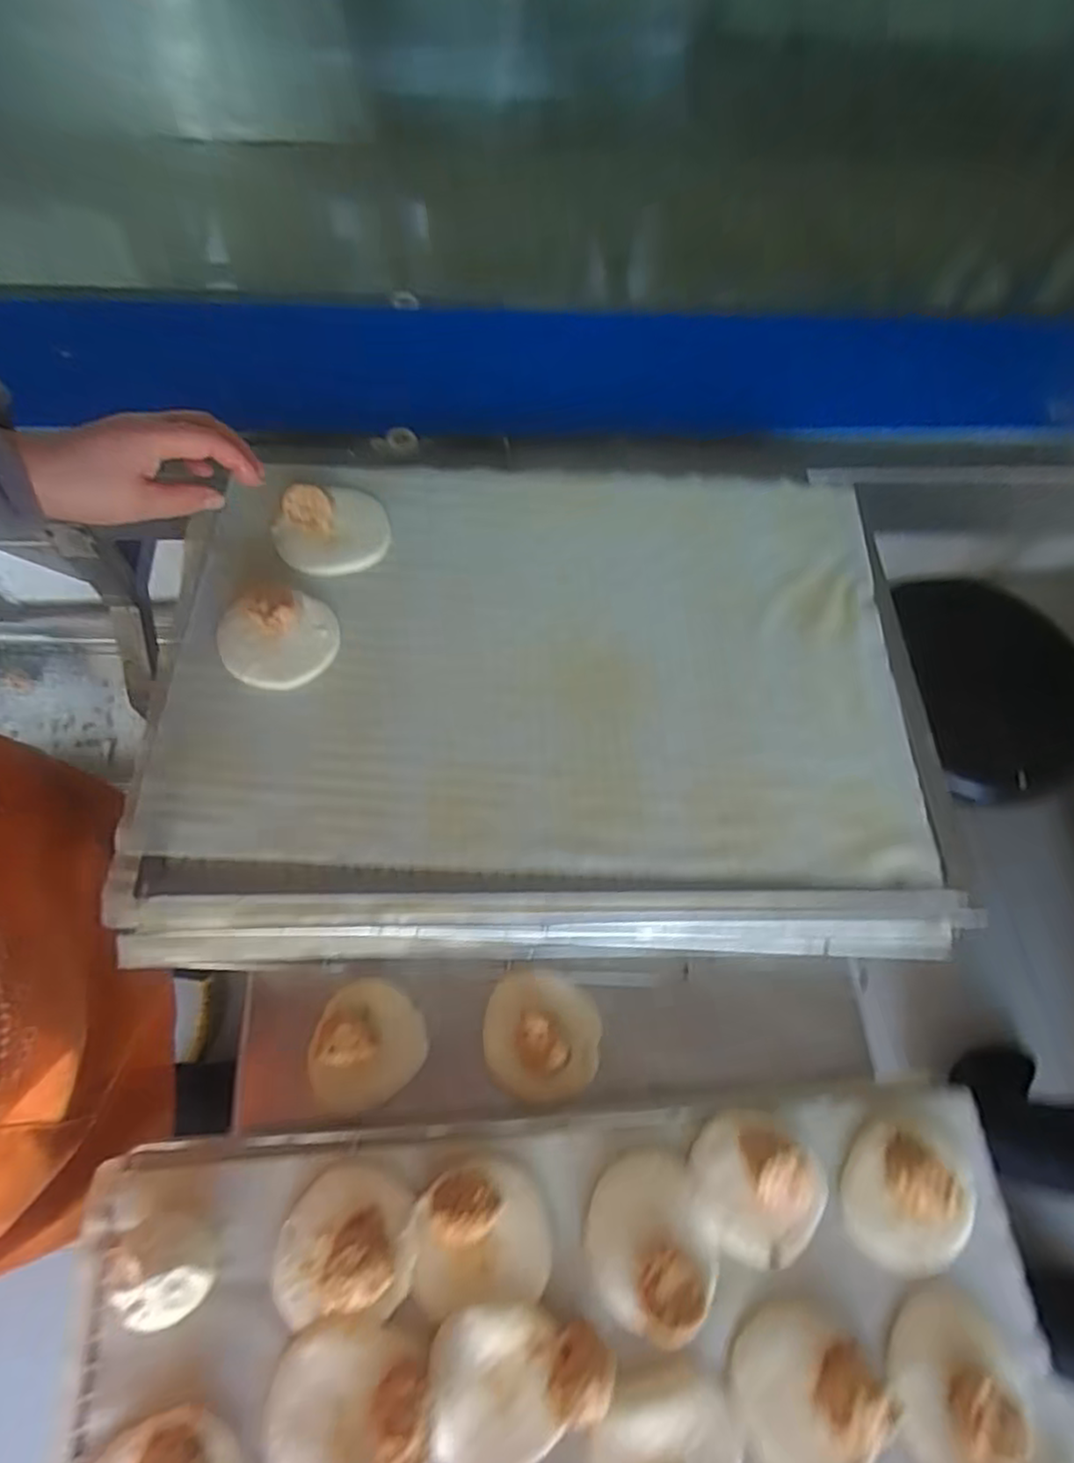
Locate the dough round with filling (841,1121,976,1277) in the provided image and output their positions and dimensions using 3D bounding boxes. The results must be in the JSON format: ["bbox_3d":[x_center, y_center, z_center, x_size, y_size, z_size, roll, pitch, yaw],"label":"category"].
[{"bbox_3d":[0.254,0.313,0.456,0.083,0.032,0.092,28,67,9],"label":"dough round with filling"}]

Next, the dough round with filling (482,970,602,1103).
[{"bbox_3d":[0.004,0.234,0.529,0.087,0.027,0.089,2,65,-3],"label":"dough round with filling"}]

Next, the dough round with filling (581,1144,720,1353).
[{"bbox_3d":[0.074,0.329,0.440,0.081,0.034,0.089,2,65,-3],"label":"dough round with filling"}]

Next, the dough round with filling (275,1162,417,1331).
[{"bbox_3d":[-0.123,0.323,0.429,0.084,0.040,0.077,2,65,-3],"label":"dough round with filling"}]

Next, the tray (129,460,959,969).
[{"bbox_3d":[0.006,-0.033,0.556,0.607,0.056,0.477,1,66,-4],"label":"tray"}]

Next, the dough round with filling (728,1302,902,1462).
[{"bbox_3d":[0.162,0.408,0.415,0.083,0.035,0.089,2,65,-3],"label":"dough round with filling"}]

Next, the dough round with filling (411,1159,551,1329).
[{"bbox_3d":[-0.036,0.322,0.433,0.088,0.035,0.080,2,65,-3],"label":"dough round with filling"}]

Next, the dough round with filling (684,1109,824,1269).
[{"bbox_3d":[0.146,0.304,0.456,0.085,0.036,0.079,2,65,-3],"label":"dough round with filling"}]

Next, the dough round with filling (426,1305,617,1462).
[{"bbox_3d":[-0.009,0.393,0.406,0.106,0.027,0.081,-2,66,-5],"label":"dough round with filling"}]

